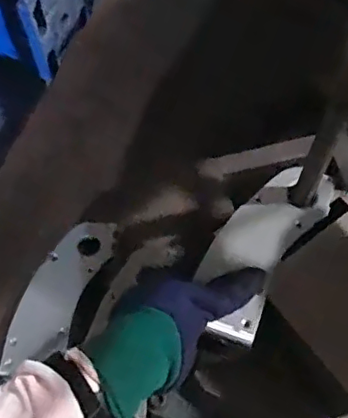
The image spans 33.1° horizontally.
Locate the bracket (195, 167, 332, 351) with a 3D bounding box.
[{"bbox_3d":[0.072,0.031,0.498,0.067,0.011,0.164,29,70,13],"label":"bracket"}]

